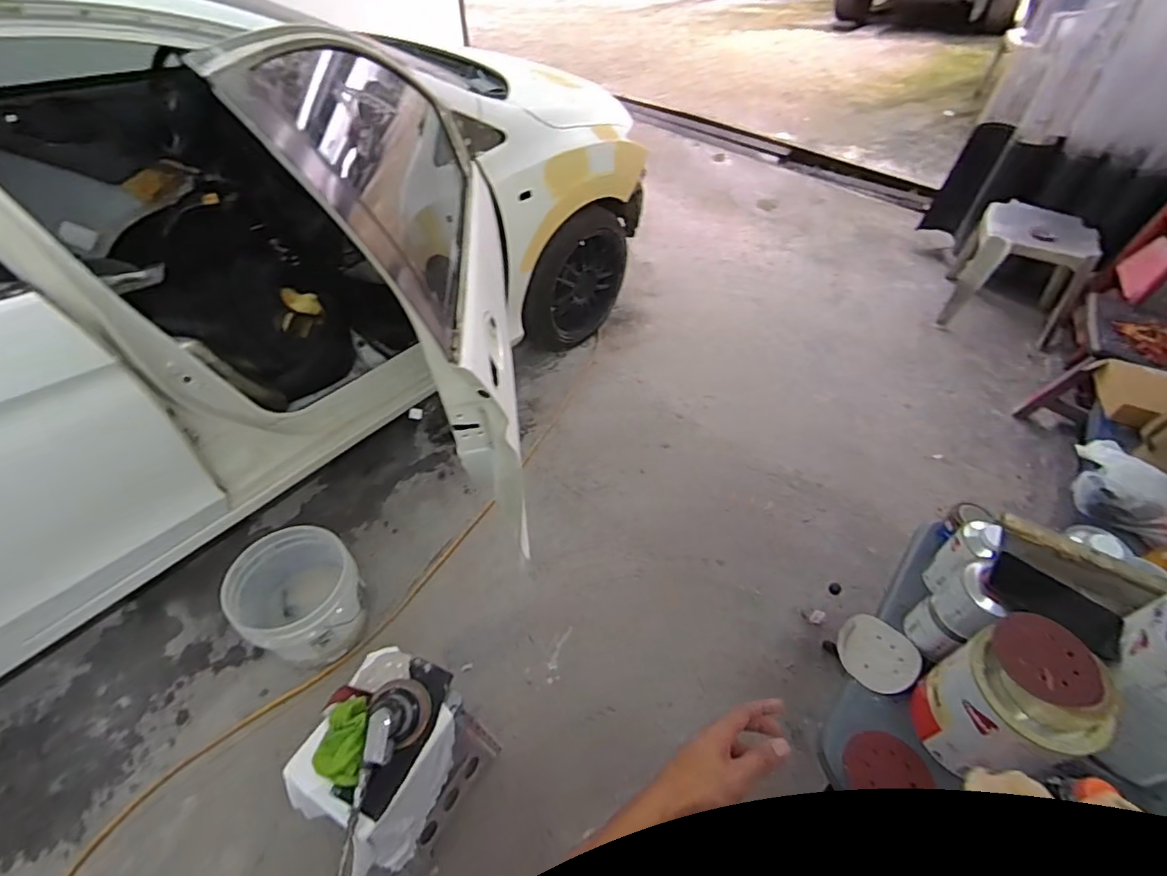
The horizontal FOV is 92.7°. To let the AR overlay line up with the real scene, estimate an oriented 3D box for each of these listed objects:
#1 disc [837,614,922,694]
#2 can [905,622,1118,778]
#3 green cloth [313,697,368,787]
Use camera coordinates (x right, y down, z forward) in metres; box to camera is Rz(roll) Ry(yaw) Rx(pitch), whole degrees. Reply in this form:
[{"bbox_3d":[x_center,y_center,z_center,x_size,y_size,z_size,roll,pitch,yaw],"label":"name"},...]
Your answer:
[{"bbox_3d":[0.499,0.364,0.944,0.124,0.022,0.118,1,48,-1],"label":"disc"},{"bbox_3d":[0.602,0.380,0.788,0.159,0.223,0.156,1,48,-1],"label":"can"},{"bbox_3d":[-0.458,0.567,1.058,0.095,0.066,0.144,2,48,0],"label":"green cloth"}]

